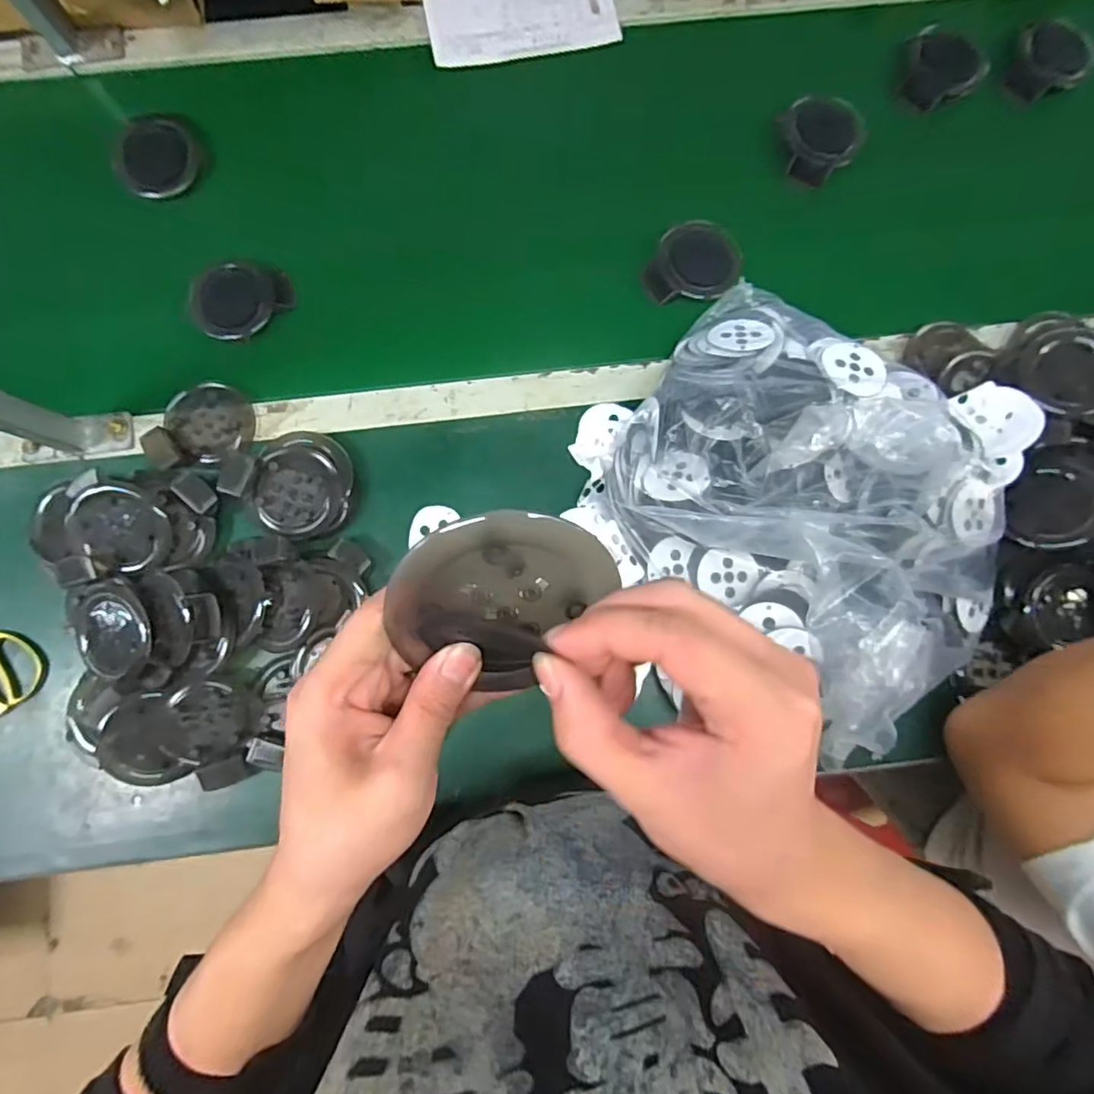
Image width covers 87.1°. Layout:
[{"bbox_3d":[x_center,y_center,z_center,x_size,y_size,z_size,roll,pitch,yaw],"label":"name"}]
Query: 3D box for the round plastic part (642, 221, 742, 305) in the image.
[{"bbox_3d":[0.155,-0.305,0.614,0.096,0.031,0.072,5,117,16],"label":"round plastic part"}]

